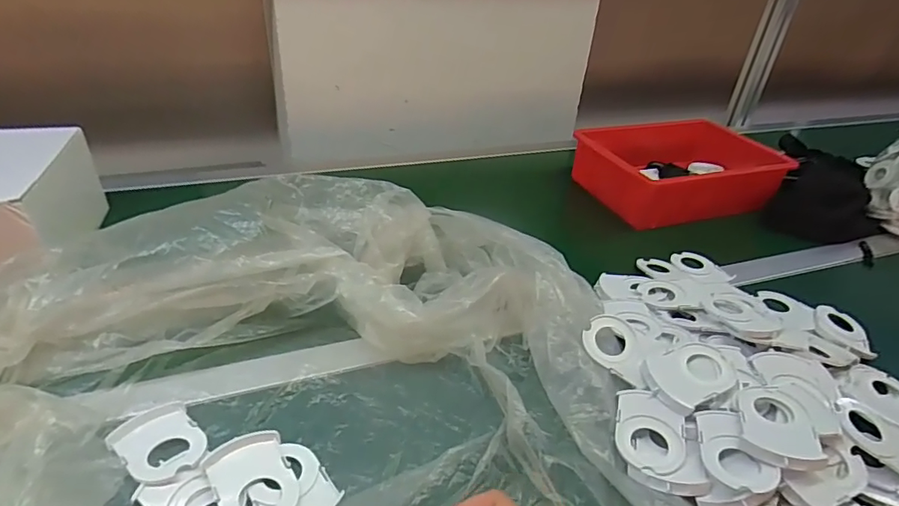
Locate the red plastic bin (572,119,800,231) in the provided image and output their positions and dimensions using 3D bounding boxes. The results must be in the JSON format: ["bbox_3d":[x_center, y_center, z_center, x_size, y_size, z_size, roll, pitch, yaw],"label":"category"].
[{"bbox_3d":[0.359,-0.129,0.814,0.273,0.083,0.199,-5,35,-14],"label":"red plastic bin"}]

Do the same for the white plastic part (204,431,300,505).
[{"bbox_3d":[-0.148,0.171,0.387,0.054,0.006,0.079,-18,40,-30],"label":"white plastic part"}]

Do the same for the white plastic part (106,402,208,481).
[{"bbox_3d":[-0.230,0.151,0.408,0.077,0.009,0.056,30,41,33],"label":"white plastic part"}]

